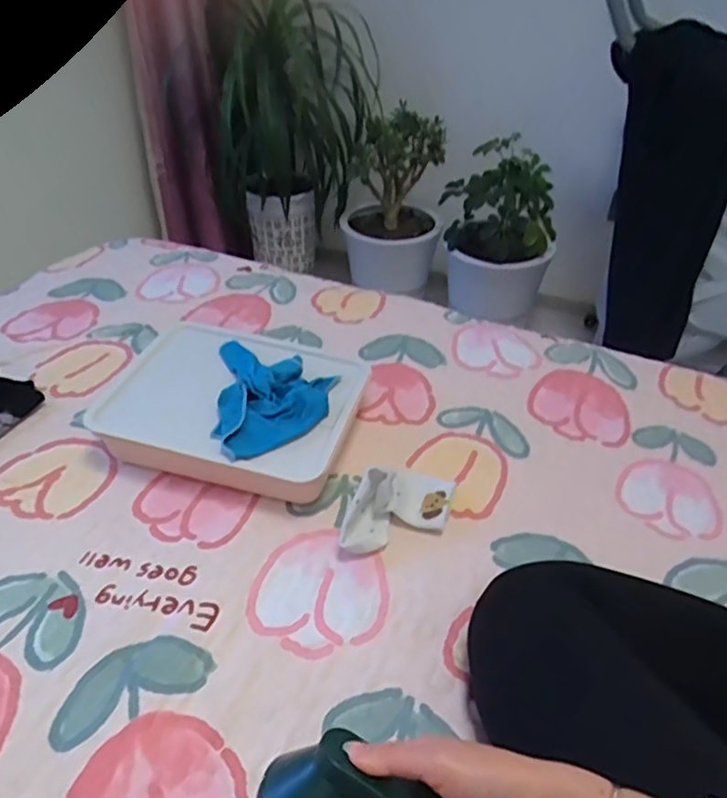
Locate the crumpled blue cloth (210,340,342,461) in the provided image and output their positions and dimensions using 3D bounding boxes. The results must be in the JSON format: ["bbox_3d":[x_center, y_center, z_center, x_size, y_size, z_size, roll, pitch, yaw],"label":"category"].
[{"bbox_3d":[-0.111,-0.013,0.749,0.142,0.034,0.204,-3,40,-5],"label":"crumpled blue cloth"}]

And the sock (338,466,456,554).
[{"bbox_3d":[0.044,0.120,0.675,0.098,0.057,0.135,17,44,16],"label":"sock"}]

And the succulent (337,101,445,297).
[{"bbox_3d":[0.084,-0.567,1.781,0.280,0.504,0.254,3,39,1],"label":"succulent"}]

